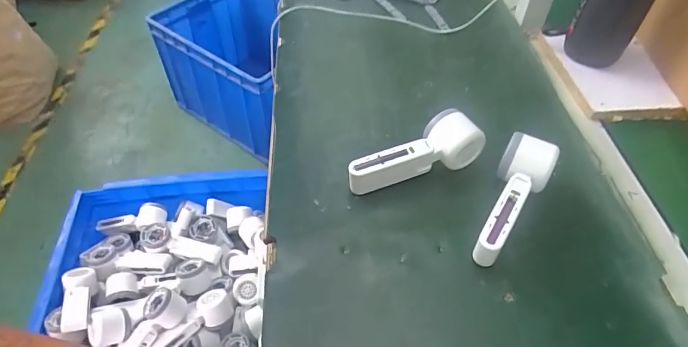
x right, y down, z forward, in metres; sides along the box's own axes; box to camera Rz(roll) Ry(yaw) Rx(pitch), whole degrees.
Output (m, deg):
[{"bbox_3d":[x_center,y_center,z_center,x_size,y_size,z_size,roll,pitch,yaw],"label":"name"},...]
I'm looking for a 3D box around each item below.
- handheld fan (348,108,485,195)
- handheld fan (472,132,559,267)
[{"bbox_3d":[0.081,-0.022,0.519,0.164,0.049,0.053,-19,53,-17],"label":"handheld fan"},{"bbox_3d":[0.181,0.028,0.479,0.055,0.053,0.154,26,54,19],"label":"handheld fan"}]

